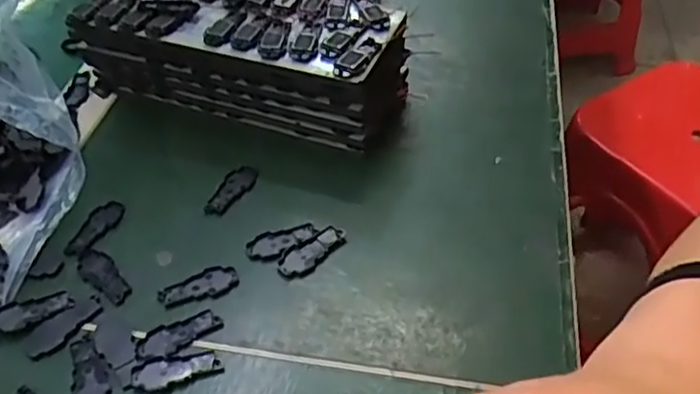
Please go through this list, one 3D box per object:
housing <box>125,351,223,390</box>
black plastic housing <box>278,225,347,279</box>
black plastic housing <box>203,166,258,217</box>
[{"bbox_3d":[-0.079,0.079,0.291,0.040,0.005,0.016,-11,46,-7],"label":"housing"},{"bbox_3d":[-0.020,0.028,0.338,0.015,0.004,0.042,34,56,31],"label":"black plastic housing"},{"bbox_3d":[-0.068,-0.004,0.372,0.017,0.004,0.039,18,49,19],"label":"black plastic housing"}]

